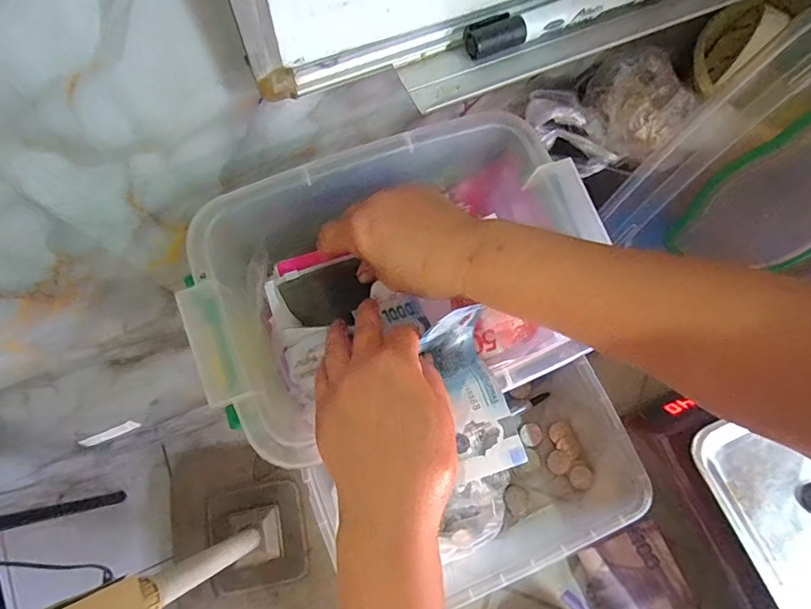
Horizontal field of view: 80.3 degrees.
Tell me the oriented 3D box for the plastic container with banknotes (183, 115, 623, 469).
[{"bbox_3d":[-0.002,-0.022,0.365,0.294,0.105,0.205,-21,76,-5],"label":"plastic container with banknotes"}]

